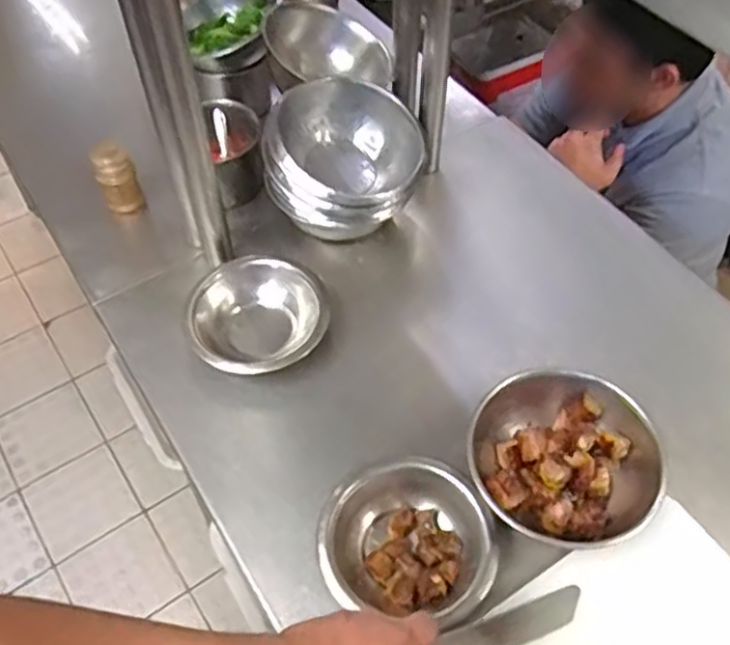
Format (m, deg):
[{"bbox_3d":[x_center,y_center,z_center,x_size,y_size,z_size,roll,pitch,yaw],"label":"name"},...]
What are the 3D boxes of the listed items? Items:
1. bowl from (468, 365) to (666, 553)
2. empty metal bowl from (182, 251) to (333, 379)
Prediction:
[{"bbox_3d":[0.184,0.127,0.676,0.167,0.066,0.167,0,54,0],"label":"bowl"},{"bbox_3d":[-0.114,-0.007,0.786,0.144,0.064,0.141,0,54,0],"label":"empty metal bowl"}]

